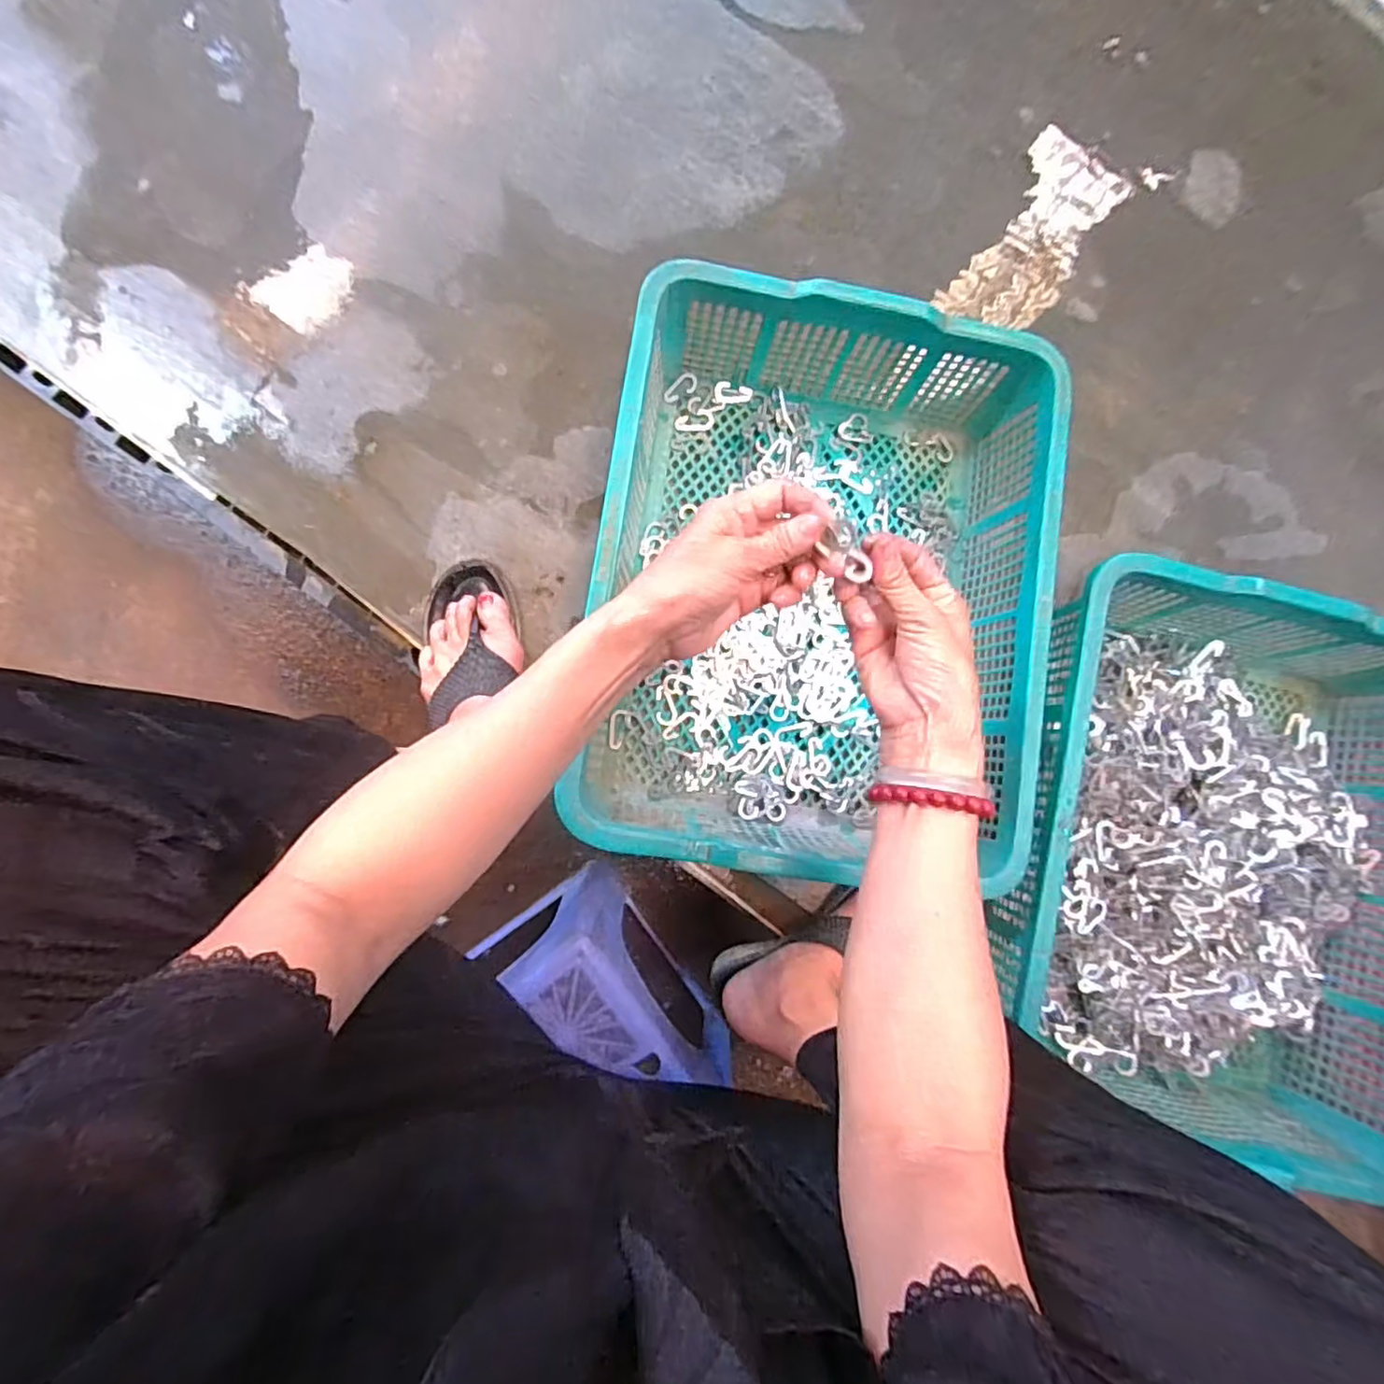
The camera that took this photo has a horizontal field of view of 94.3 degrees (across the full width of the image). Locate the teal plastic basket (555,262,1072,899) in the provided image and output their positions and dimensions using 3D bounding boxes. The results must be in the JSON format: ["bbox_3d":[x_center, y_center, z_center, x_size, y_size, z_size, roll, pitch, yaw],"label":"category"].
[{"bbox_3d":[0.109,-0.090,0.570,0.360,0.126,0.466,8,84,-3],"label":"teal plastic basket"}]

